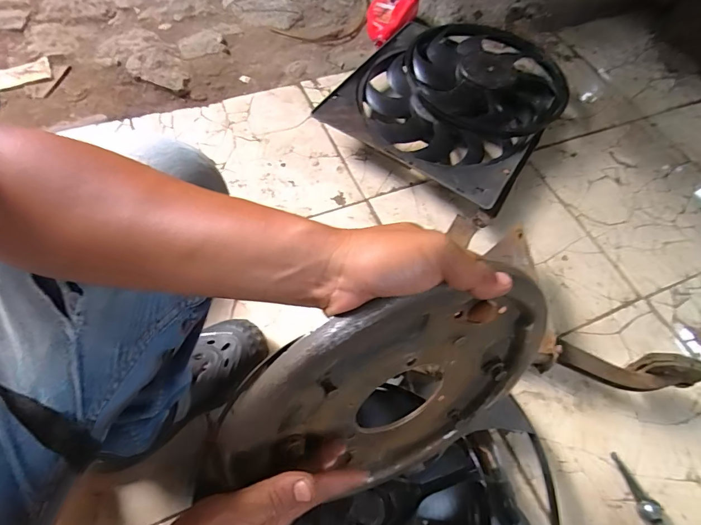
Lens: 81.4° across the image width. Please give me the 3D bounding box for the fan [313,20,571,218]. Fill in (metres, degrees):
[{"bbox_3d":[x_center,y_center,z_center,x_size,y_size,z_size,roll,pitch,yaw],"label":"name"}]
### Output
[{"bbox_3d":[0.236,-0.382,0.929,0.428,0.103,0.497,32,62,14],"label":"fan"}]

